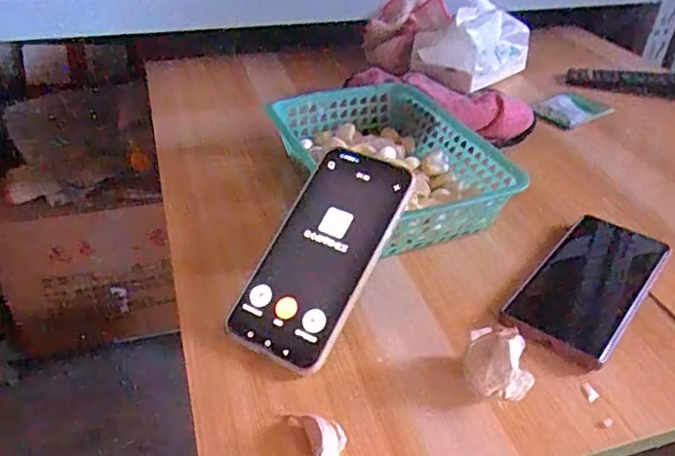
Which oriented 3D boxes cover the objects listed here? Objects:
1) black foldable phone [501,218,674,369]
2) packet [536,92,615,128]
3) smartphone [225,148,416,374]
[{"bbox_3d":[0.197,0.042,0.460,0.075,0.014,0.165,28,44,30],"label":"black foldable phone"},{"bbox_3d":[0.278,-0.141,0.713,0.084,0.007,0.063,-24,44,-31],"label":"packet"},{"bbox_3d":[-0.011,0.016,0.417,0.076,0.007,0.162,22,71,25],"label":"smartphone"}]

